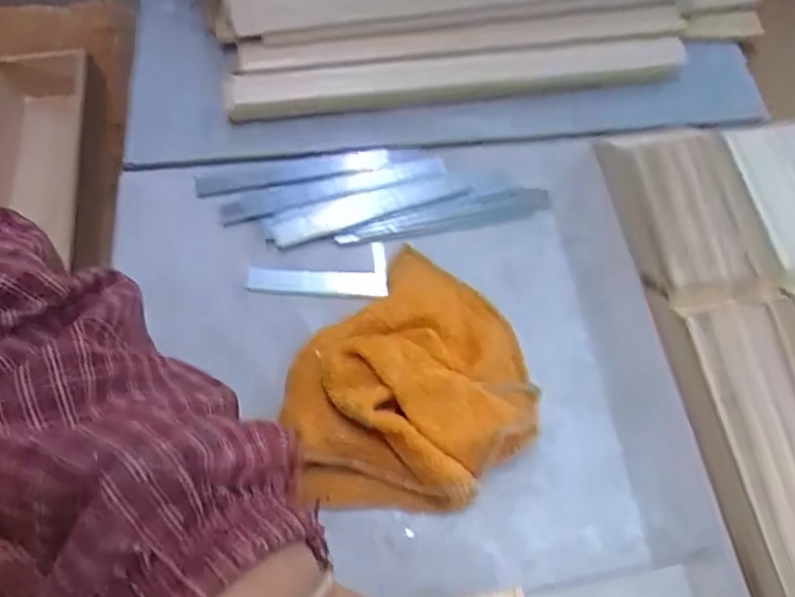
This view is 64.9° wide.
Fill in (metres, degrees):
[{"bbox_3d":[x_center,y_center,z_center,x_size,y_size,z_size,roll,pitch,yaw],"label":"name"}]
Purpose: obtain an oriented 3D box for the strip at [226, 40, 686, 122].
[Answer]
[{"bbox_3d":[0.038,-0.144,0.400,0.289,0.013,0.033,-7,66,-3],"label":"strip"}]

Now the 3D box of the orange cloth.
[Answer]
[{"bbox_3d":[0.007,0.044,0.309,0.115,0.035,0.131,40,72,16],"label":"orange cloth"}]

